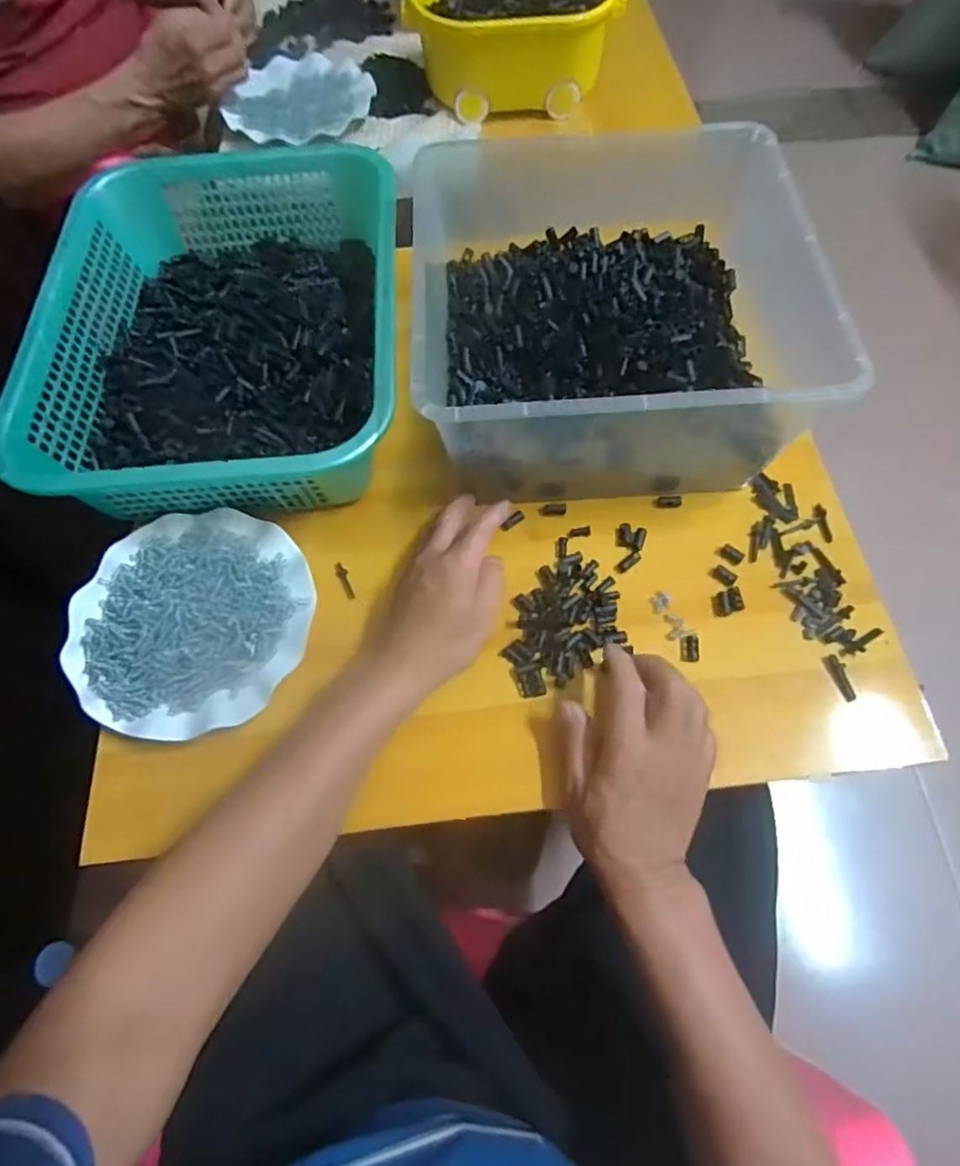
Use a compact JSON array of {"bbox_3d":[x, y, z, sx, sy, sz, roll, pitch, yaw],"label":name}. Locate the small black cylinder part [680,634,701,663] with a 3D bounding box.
[{"bbox_3d":[0.159,0.049,0.476,0.014,0.005,0.020,2,64,3],"label":"small black cylinder part"}]

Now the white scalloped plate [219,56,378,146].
[{"bbox_3d":[-0.223,-0.613,0.808,0.169,0.023,0.179,-1,63,2],"label":"white scalloped plate"}]

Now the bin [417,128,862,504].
[{"bbox_3d":[0.105,-0.214,0.532,0.286,0.140,0.295,-4,63,0],"label":"bin"}]

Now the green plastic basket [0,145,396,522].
[{"bbox_3d":[-0.223,-0.246,0.574,0.296,0.080,0.400,-5,63,0],"label":"green plastic basket"}]

